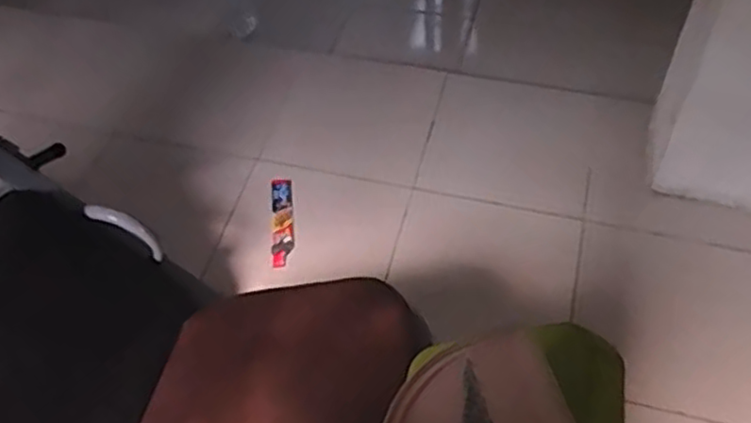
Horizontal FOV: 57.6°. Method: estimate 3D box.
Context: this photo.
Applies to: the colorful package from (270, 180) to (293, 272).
[{"bbox_3d":[-0.221,0.023,1.610,0.049,0.011,0.244,-6,55,-1],"label":"colorful package"}]

